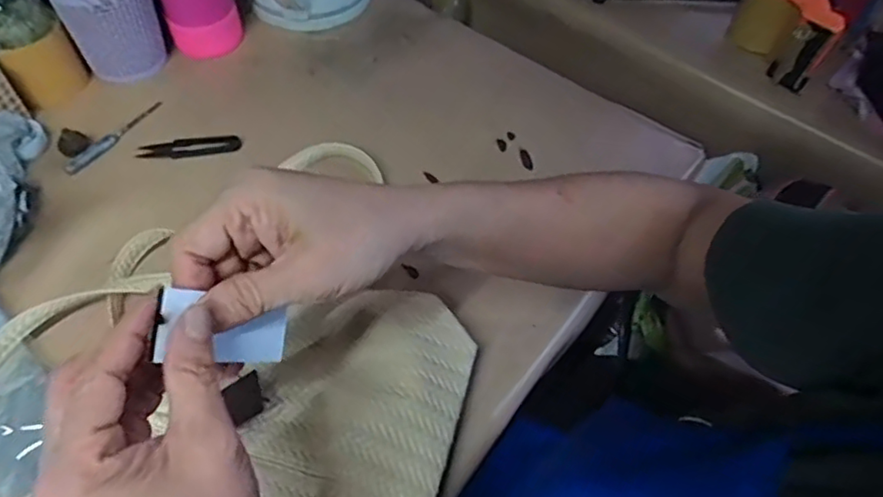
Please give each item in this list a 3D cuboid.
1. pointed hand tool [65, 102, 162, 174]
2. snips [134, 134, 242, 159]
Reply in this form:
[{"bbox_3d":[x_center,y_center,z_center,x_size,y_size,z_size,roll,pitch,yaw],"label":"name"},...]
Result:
[{"bbox_3d":[-0.327,-0.114,0.620,0.018,0.006,0.118,25,57,13],"label":"pointed hand tool"},{"bbox_3d":[-0.252,-0.102,0.617,0.098,0.007,0.029,-8,56,-9],"label":"snips"}]

